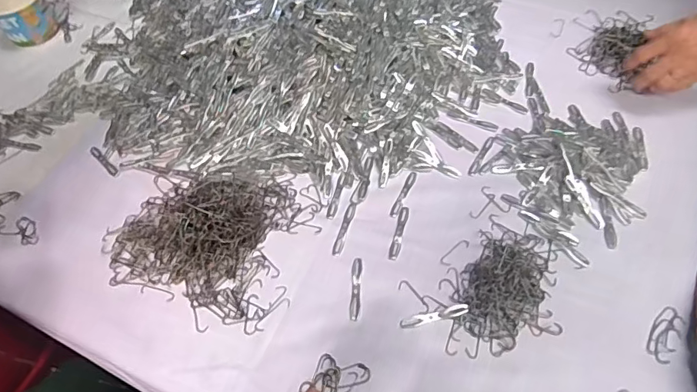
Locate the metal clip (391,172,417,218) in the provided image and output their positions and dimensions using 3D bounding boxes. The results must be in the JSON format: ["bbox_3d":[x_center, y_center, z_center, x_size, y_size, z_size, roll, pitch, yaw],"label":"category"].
[{"bbox_3d":[0.069,-0.002,0.578,0.011,0.004,0.069,19,59,18],"label":"metal clip"}]

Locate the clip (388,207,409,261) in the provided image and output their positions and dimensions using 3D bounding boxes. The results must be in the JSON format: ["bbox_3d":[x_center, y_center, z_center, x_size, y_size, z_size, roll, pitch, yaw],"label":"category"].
[{"bbox_3d":[0.060,0.042,0.548,0.011,0.004,0.072,11,57,13],"label":"clip"}]

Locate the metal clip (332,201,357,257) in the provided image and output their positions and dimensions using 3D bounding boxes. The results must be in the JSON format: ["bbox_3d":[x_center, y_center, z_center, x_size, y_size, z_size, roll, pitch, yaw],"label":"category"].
[{"bbox_3d":[-0.004,0.038,0.556,0.011,0.004,0.074,12,57,13],"label":"metal clip"}]

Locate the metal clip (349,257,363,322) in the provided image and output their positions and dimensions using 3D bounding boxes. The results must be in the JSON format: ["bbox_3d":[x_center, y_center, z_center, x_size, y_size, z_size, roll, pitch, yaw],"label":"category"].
[{"bbox_3d":[0.008,0.099,0.510,0.012,0.004,0.072,1,55,6],"label":"metal clip"}]

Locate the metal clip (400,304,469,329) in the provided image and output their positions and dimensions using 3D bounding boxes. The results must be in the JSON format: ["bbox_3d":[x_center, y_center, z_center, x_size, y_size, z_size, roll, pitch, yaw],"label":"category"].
[{"bbox_3d":[0.089,0.125,0.488,0.071,0.004,0.012,-13,55,-4],"label":"metal clip"}]

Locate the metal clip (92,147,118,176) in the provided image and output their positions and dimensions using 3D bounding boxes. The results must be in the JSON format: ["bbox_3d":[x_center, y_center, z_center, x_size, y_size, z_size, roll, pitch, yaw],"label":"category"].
[{"bbox_3d":[-0.334,-0.048,0.643,0.065,0.004,0.012,36,65,26],"label":"metal clip"}]

